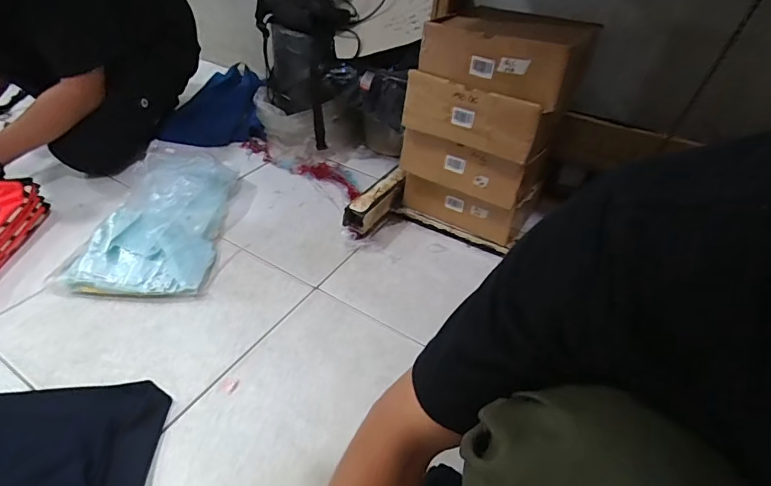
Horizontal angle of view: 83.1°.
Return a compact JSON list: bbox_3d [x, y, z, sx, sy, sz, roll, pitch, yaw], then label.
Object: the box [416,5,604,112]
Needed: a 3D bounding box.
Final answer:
[{"bbox_3d":[0.234,-0.367,0.797,0.260,0.094,0.263,23,44,21],"label":"box"}]

